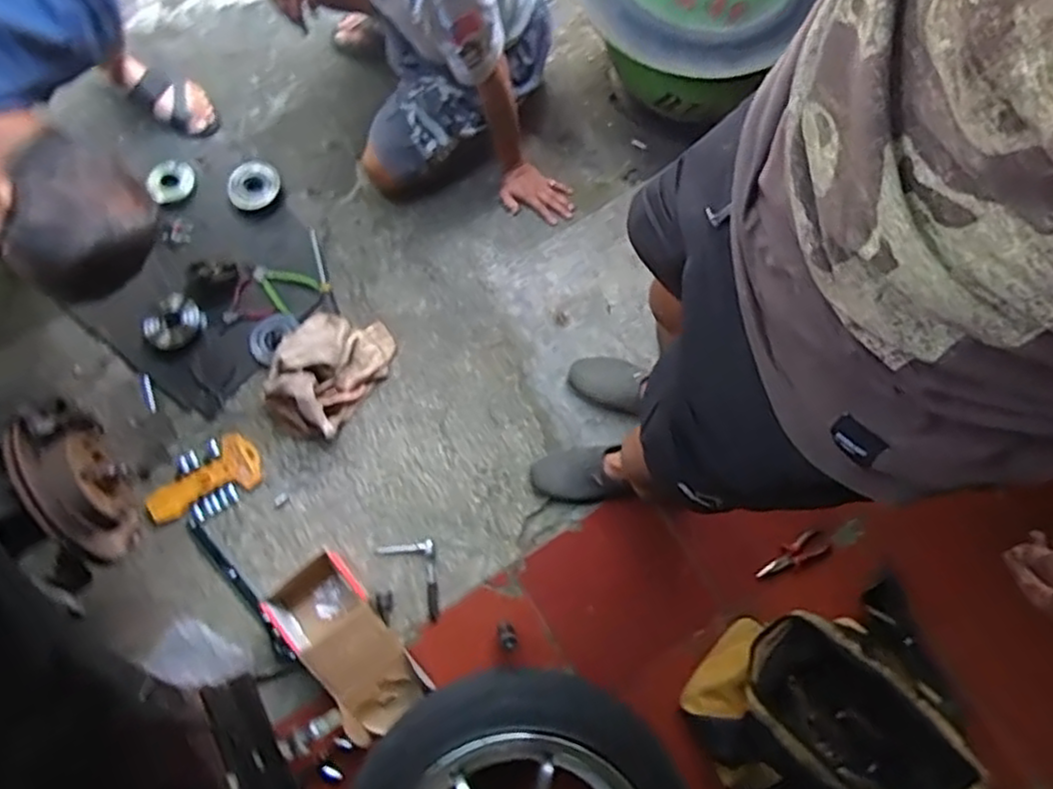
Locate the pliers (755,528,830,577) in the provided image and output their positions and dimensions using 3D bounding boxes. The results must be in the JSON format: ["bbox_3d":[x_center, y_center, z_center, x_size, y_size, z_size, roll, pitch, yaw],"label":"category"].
[{"bbox_3d":[0.519,0.316,1.361,0.155,0.007,0.050,-25,76,-9],"label":"pliers"}]

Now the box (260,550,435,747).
[{"bbox_3d":[-0.320,0.446,1.228,0.164,0.123,0.313,-36,83,-10],"label":"box"}]

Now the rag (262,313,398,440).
[{"bbox_3d":[-0.392,-0.045,1.370,0.169,0.128,0.280,29,78,2],"label":"rag"}]

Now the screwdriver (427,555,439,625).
[{"bbox_3d":[-0.178,0.367,1.304,0.020,0.015,0.117,-6,74,-4],"label":"screwdriver"}]

